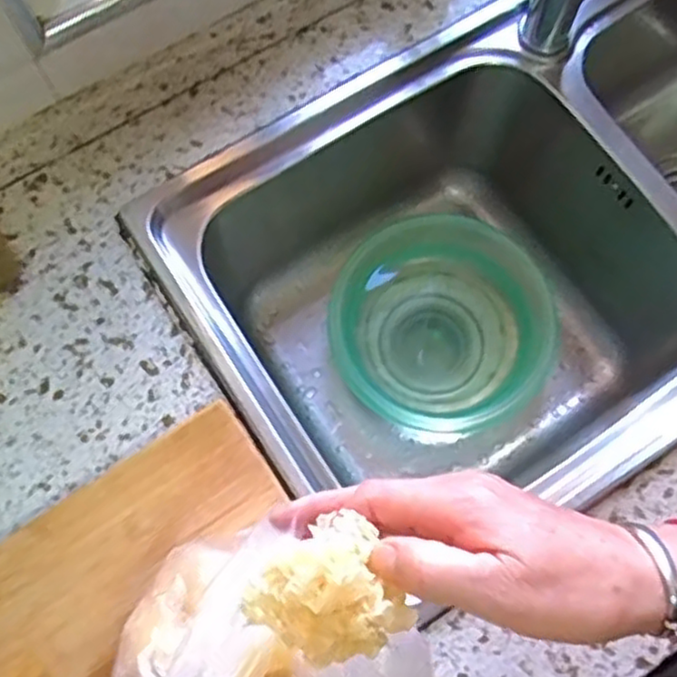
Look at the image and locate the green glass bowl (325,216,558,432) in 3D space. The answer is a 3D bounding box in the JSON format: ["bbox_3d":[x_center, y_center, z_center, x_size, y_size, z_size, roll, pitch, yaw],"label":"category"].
[{"bbox_3d":[0.104,-0.009,0.751,0.223,0.068,0.218,0,72,-1],"label":"green glass bowl"}]

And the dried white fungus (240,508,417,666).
[{"bbox_3d":[-0.004,0.108,0.296,0.057,0.043,0.054,-35,76,-11],"label":"dried white fungus"}]

